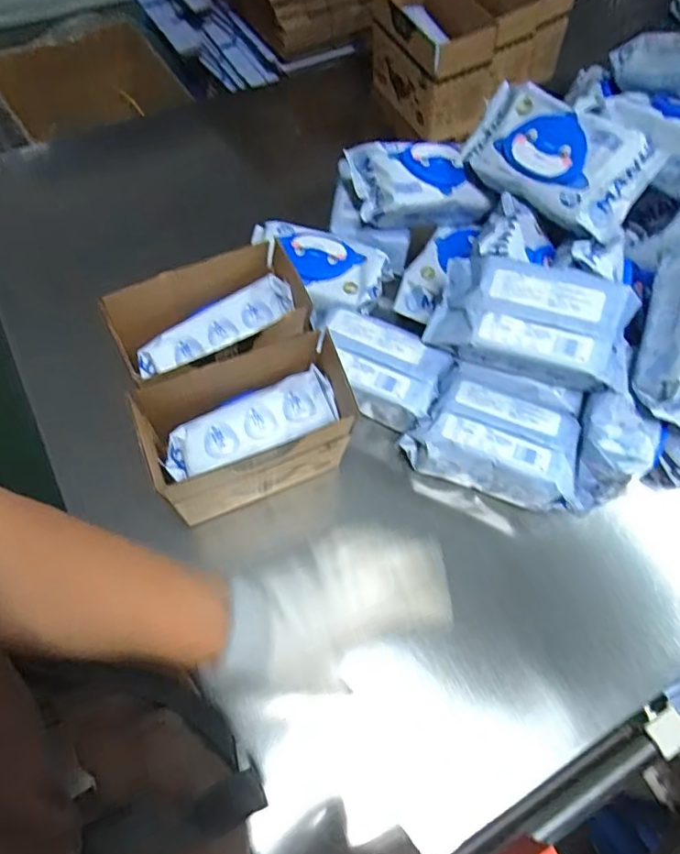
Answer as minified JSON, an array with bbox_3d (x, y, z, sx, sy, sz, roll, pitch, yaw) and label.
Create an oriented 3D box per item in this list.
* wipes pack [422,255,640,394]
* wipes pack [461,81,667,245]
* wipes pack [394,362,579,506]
[{"bbox_3d":[0.219,-0.121,0.608,0.221,0.064,0.121,19,86,10],"label":"wipes pack"},{"bbox_3d":[0.248,-0.319,0.641,0.219,0.058,0.115,40,106,19],"label":"wipes pack"},{"bbox_3d":[0.180,0.006,0.631,0.186,0.064,0.132,21,64,7],"label":"wipes pack"}]

